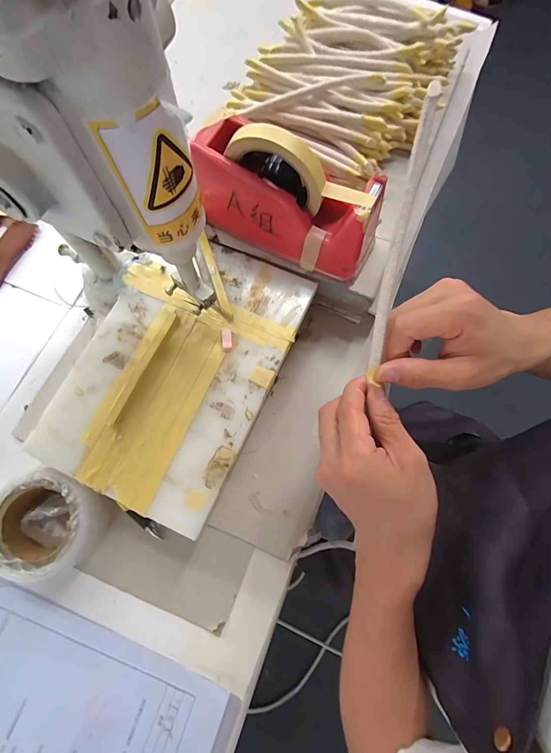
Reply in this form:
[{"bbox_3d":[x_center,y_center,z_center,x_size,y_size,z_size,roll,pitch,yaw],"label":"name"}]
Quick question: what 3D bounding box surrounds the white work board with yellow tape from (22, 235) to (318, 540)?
[{"bbox_3d":[-0.102,-0.016,0.366,0.196,0.012,0.294,24,75,5],"label":"white work board with yellow tape"}]

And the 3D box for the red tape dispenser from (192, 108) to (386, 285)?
[{"bbox_3d":[0.014,-0.184,0.348,0.191,0.116,0.063,29,75,6],"label":"red tape dispenser"}]

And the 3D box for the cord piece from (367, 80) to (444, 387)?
[{"bbox_3d":[0.087,-0.093,0.246,0.012,0.014,0.195,9,105,0],"label":"cord piece"}]

